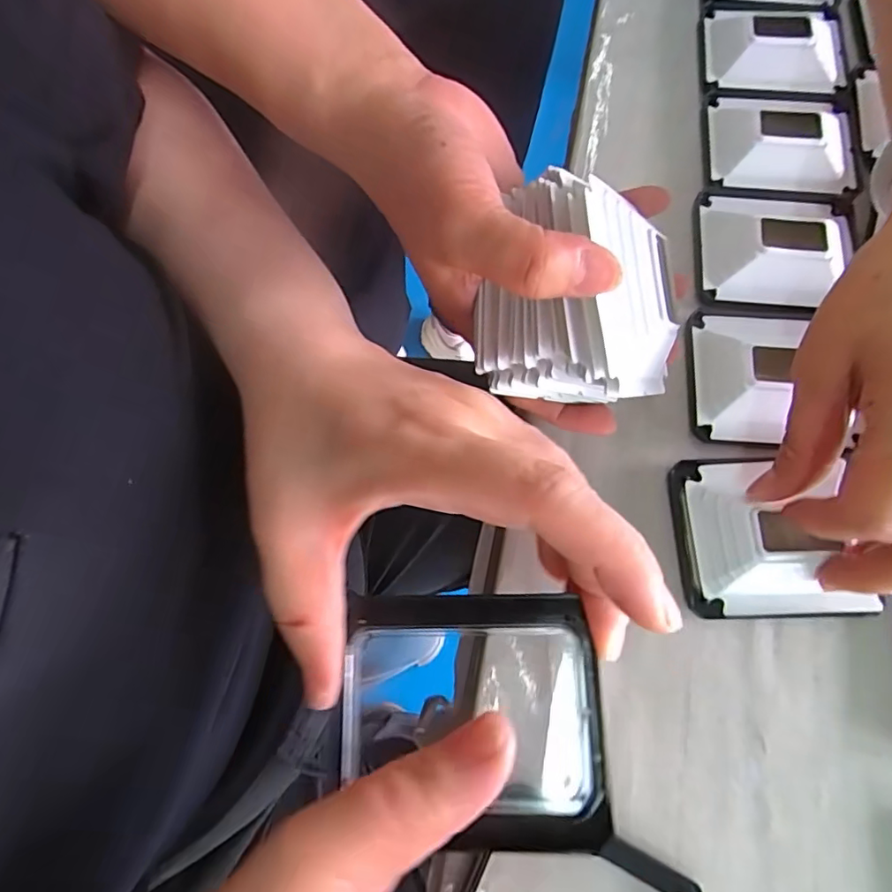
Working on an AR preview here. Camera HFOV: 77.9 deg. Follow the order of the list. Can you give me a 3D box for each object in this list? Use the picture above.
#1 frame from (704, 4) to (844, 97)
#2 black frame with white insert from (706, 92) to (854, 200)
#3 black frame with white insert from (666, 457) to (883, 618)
[{"bbox_3d":[0.192,-0.233,0.319,0.077,0.017,0.072,10,72,3],"label":"frame"},{"bbox_3d":[0.186,-0.169,0.301,0.076,0.013,0.072,7,72,2],"label":"black frame with white insert"},{"bbox_3d":[0.138,0.037,0.234,0.072,0.018,0.068,-1,72,-1],"label":"black frame with white insert"}]

